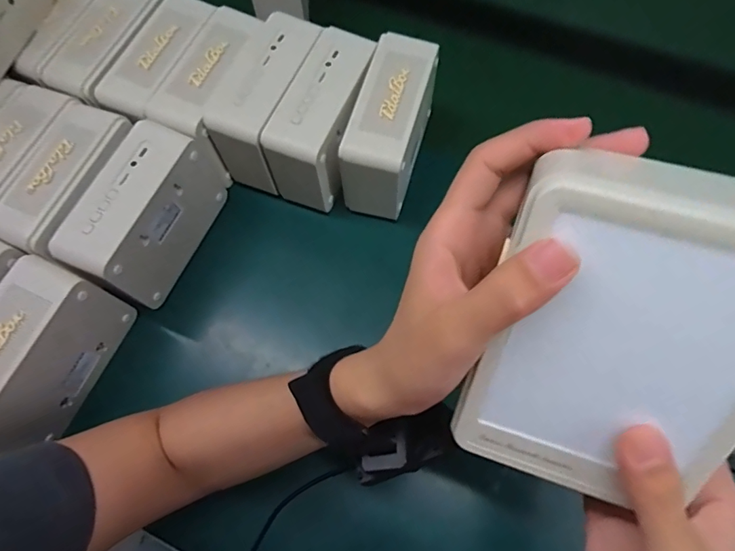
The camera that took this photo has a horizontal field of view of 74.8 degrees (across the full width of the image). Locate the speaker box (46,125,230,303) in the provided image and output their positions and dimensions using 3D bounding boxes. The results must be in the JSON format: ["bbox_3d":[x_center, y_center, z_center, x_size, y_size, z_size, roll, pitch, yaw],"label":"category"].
[{"bbox_3d":[-0.198,-0.054,0.439,0.056,0.099,0.148,23,72,11],"label":"speaker box"}]

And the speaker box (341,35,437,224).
[{"bbox_3d":[0.022,-0.137,0.460,0.063,0.102,0.131,20,71,10],"label":"speaker box"}]

